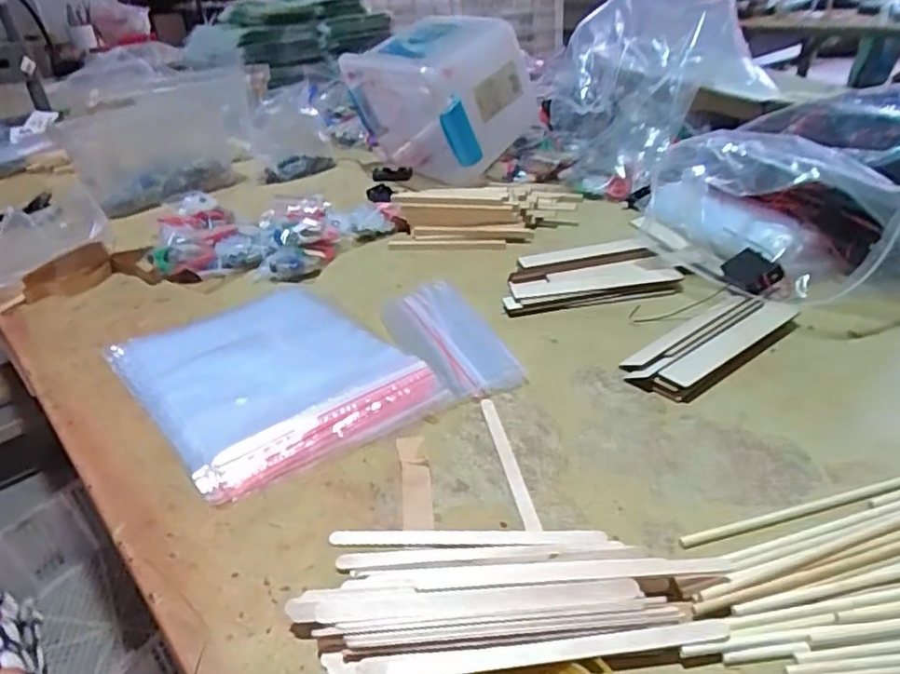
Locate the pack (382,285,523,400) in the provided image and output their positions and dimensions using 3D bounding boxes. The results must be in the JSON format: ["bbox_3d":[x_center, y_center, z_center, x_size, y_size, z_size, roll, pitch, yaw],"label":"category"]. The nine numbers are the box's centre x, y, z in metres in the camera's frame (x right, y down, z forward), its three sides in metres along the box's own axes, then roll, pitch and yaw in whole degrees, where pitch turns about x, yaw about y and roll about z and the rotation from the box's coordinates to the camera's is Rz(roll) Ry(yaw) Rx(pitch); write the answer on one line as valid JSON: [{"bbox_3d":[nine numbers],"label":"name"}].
[{"bbox_3d":[-0.004,-0.001,0.542,0.077,0.015,0.175,-16,34,-18],"label":"pack"}]

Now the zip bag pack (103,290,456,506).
[{"bbox_3d":[-0.155,0.024,0.520,0.184,0.015,0.272,-25,37,-29],"label":"zip bag pack"}]

